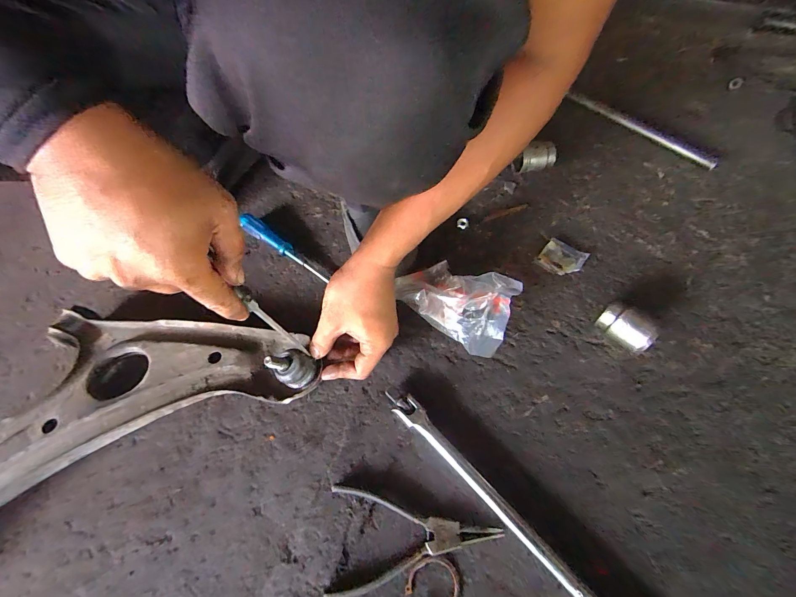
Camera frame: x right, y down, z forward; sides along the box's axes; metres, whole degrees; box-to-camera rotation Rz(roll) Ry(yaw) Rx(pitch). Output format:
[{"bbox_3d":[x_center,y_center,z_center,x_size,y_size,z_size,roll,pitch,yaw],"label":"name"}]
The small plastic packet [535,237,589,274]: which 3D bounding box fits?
[{"bbox_3d":[0.240,-0.059,0.494,0.057,0.012,0.052,36,68,20],"label":"small plastic packet"}]

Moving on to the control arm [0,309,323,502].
[{"bbox_3d":[-0.351,0.117,0.381,0.483,0.059,0.240,-26,63,-12],"label":"control arm"}]

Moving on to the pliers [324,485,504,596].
[{"bbox_3d":[0.016,0.240,0.328,0.165,0.010,0.089,1,61,3],"label":"pliers"}]

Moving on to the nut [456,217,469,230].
[{"bbox_3d":[0.103,-0.117,0.535,0.019,0.010,0.021,14,62,10],"label":"nut"}]

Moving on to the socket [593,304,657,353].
[{"bbox_3d":[0.277,0.036,0.414,0.043,0.046,0.061,-38,66,-18],"label":"socket"}]

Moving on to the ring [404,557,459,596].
[{"bbox_3d":[0.032,0.269,0.315,0.049,0.004,0.042,-17,61,-7],"label":"ring"}]

